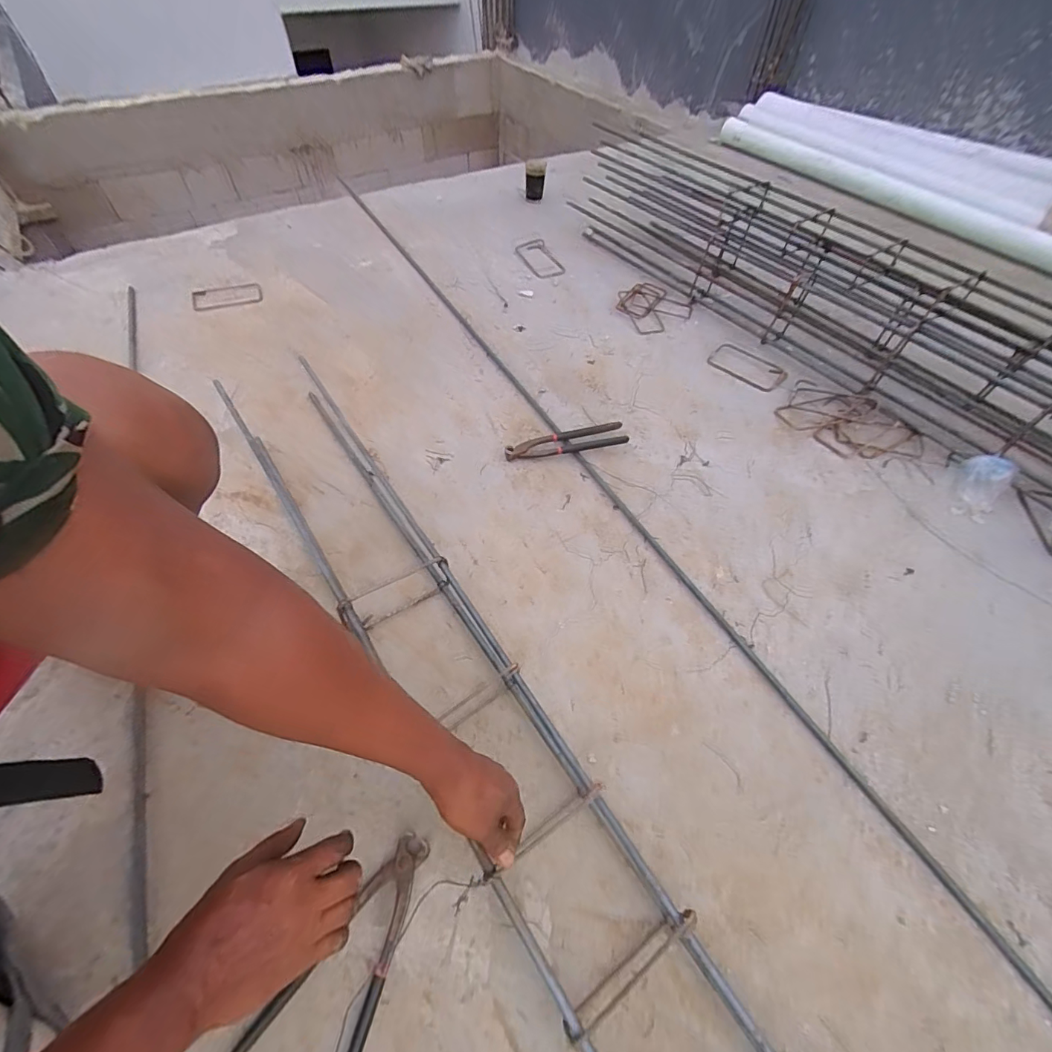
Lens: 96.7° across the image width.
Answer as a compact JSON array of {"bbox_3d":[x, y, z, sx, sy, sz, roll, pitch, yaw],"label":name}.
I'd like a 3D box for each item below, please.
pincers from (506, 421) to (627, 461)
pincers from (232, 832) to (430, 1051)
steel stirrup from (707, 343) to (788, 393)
[{"bbox_3d":[0.071,-0.148,0.840,0.215,0.024,0.048,-11,56,-9],"label":"pincers"},{"bbox_3d":[-0.166,0.423,0.456,0.108,0.019,0.216,25,59,15],"label":"pincers"},{"bbox_3d":[0.481,-0.347,1.013,0.163,0.010,0.107,39,62,23],"label":"steel stirrup"}]

